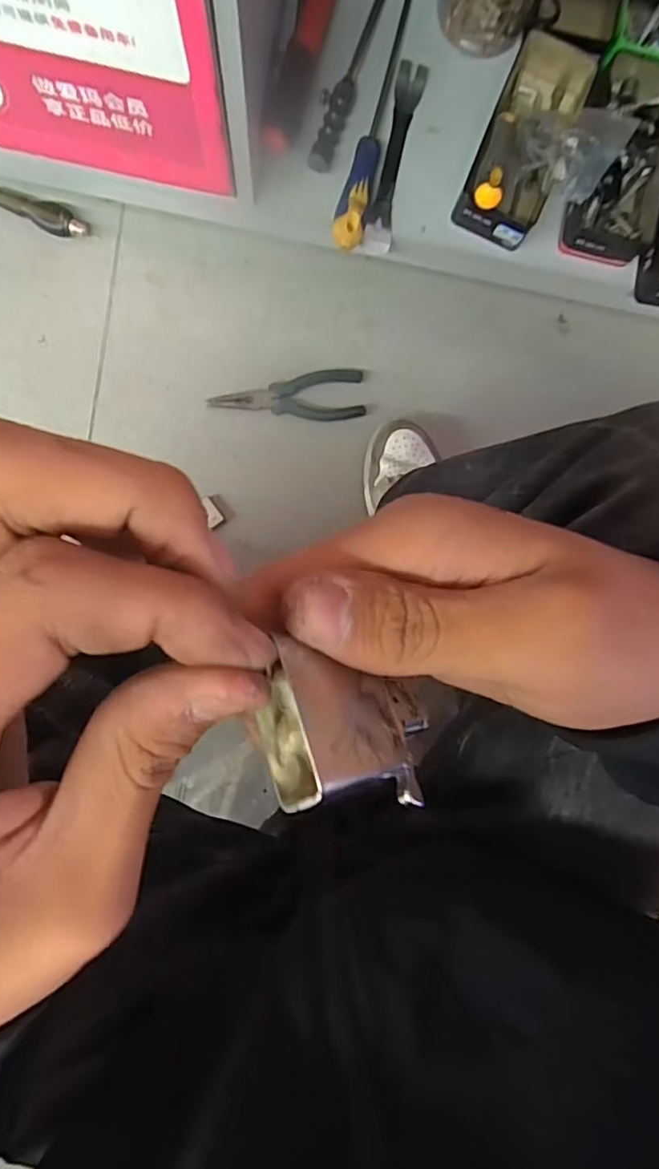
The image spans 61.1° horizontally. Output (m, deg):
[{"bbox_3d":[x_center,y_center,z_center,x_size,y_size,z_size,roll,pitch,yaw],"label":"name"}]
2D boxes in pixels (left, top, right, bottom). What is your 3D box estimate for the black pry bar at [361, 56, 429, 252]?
[{"bbox_3d":[0.074,-0.482,0.630,0.032,0.009,0.209,12,92,-5],"label":"black pry bar"}]

